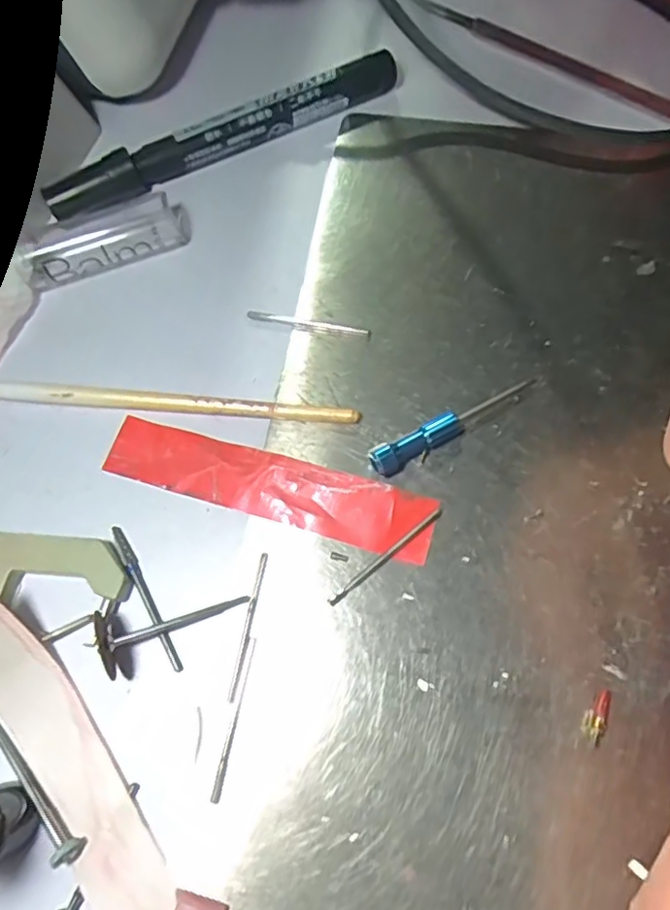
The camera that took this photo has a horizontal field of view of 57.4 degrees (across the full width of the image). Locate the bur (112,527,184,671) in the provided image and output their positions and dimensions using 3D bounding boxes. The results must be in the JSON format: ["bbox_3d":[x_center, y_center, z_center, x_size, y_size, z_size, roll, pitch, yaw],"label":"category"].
[{"bbox_3d":[-0.058,0.043,0.187,0.004,0.004,0.049,-30,71,-8],"label":"bur"}]

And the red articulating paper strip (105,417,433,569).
[{"bbox_3d":[-0.022,0.009,0.196,0.108,0.004,0.021,16,71,8],"label":"red articulating paper strip"}]

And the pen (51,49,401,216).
[{"bbox_3d":[-0.043,-0.126,0.241,0.145,0.015,0.013,-25,71,-7],"label":"pen"}]

